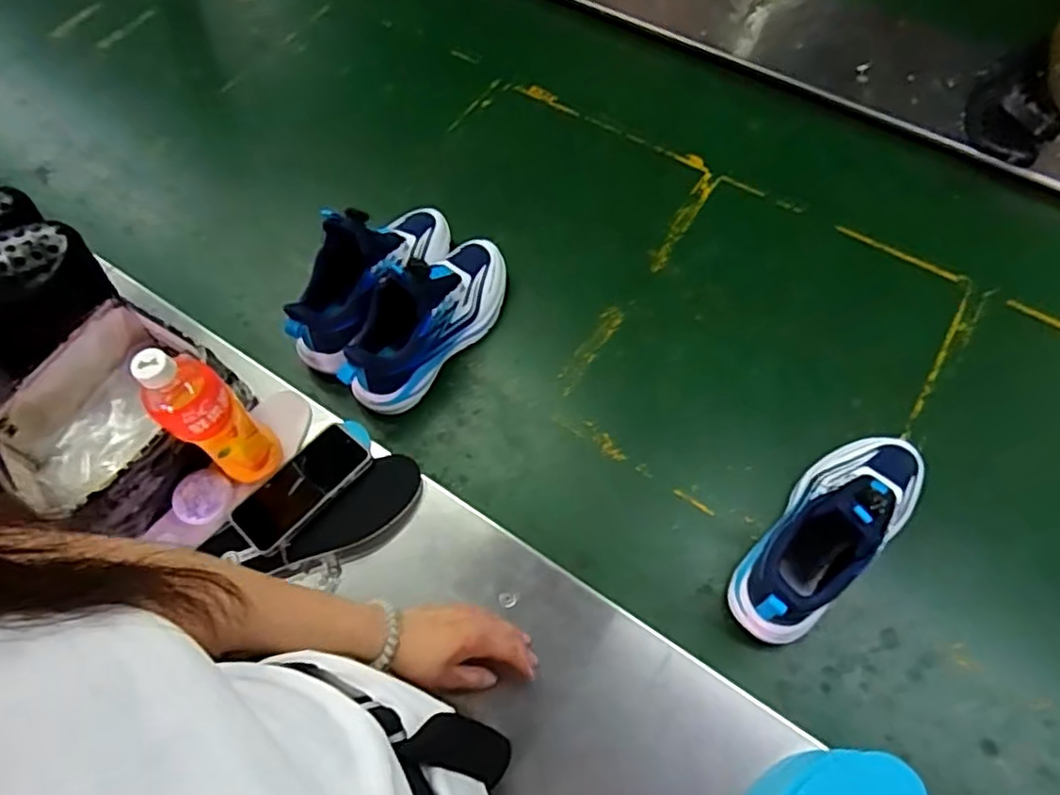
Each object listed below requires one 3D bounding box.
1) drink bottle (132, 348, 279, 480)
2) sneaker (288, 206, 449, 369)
[{"bbox_3d":[-0.312,0.017,0.641,0.064,0.204,0.068,37,72,20],"label":"drink bottle"},{"bbox_3d":[-0.191,-0.156,0.797,0.085,0.146,0.255,36,71,20],"label":"sneaker"}]

